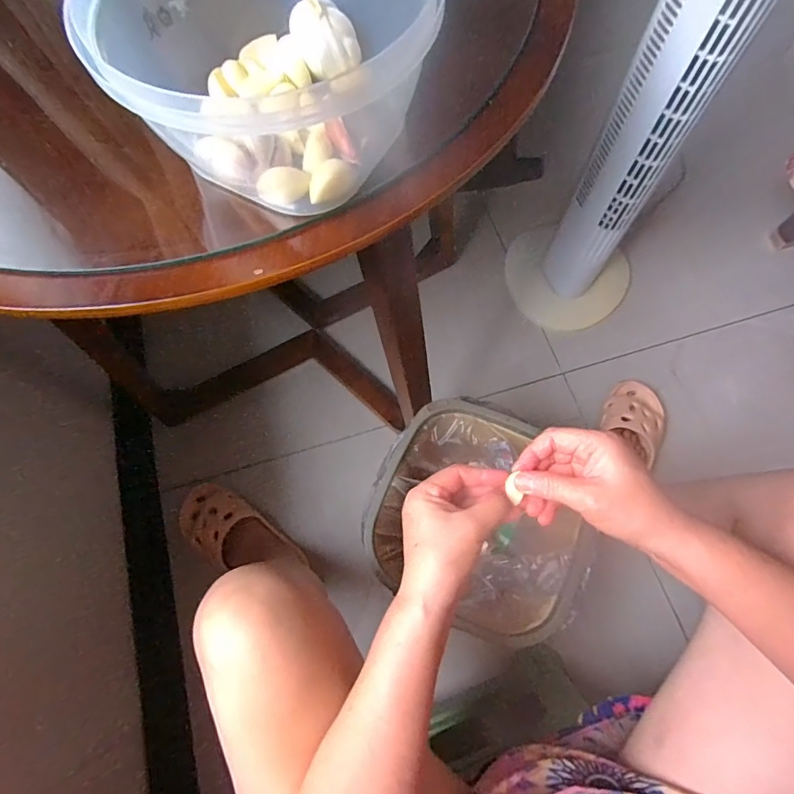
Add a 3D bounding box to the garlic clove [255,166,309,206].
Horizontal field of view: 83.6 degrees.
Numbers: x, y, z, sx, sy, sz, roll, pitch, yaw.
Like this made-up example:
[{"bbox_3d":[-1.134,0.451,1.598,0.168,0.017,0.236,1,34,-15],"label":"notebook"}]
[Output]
[{"bbox_3d":[-0.059,-0.110,0.230,0.027,0.014,0.011,-18,71,-5],"label":"garlic clove"}]

